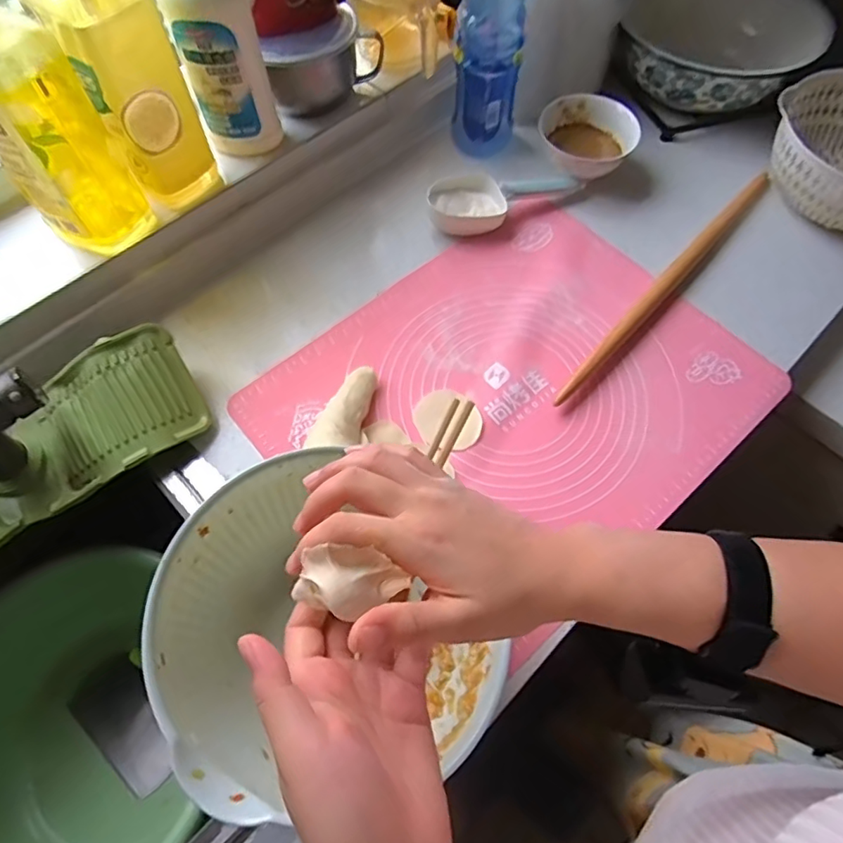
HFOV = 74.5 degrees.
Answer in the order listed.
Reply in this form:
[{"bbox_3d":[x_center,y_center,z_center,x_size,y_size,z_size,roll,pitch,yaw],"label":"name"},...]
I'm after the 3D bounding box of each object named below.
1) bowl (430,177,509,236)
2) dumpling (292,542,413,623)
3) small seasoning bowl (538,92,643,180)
[{"bbox_3d":[0.058,-0.267,0.706,0.094,0.050,0.068,-1,63,0],"label":"bowl"},{"bbox_3d":[-0.036,0.082,0.283,0.055,0.020,0.030,8,64,4],"label":"dumpling"},{"bbox_3d":[0.219,-0.373,0.745,0.121,0.067,0.119,0,63,0],"label":"small seasoning bowl"}]

